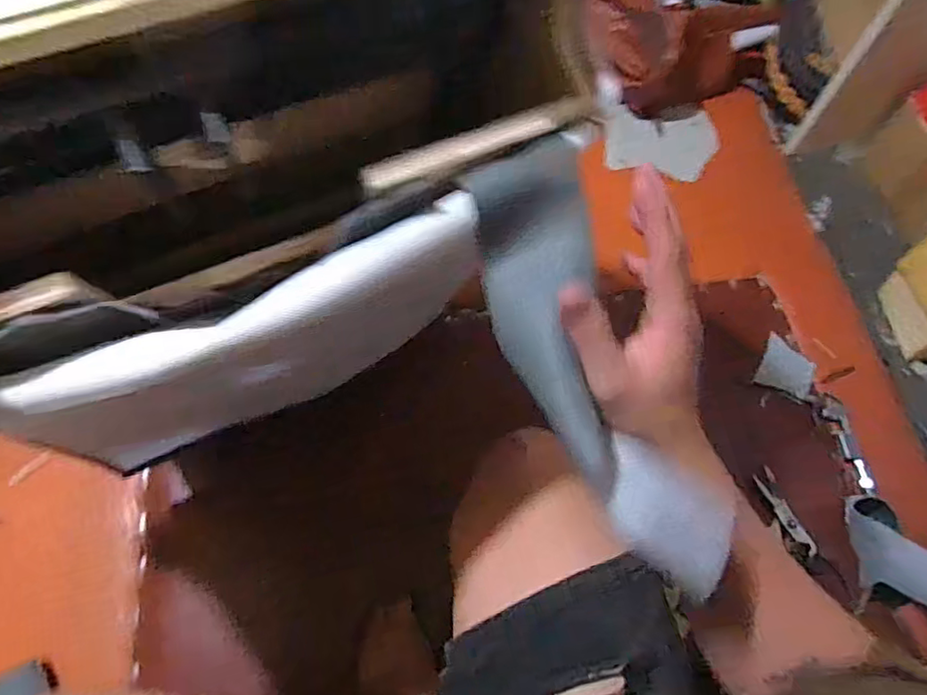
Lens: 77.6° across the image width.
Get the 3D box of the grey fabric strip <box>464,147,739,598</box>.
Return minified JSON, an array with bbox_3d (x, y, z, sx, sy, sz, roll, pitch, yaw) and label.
[{"bbox_3d":[0.074,0.010,0.351,0.075,0.033,0.269,-21,83,-10],"label":"grey fabric strip"}]

